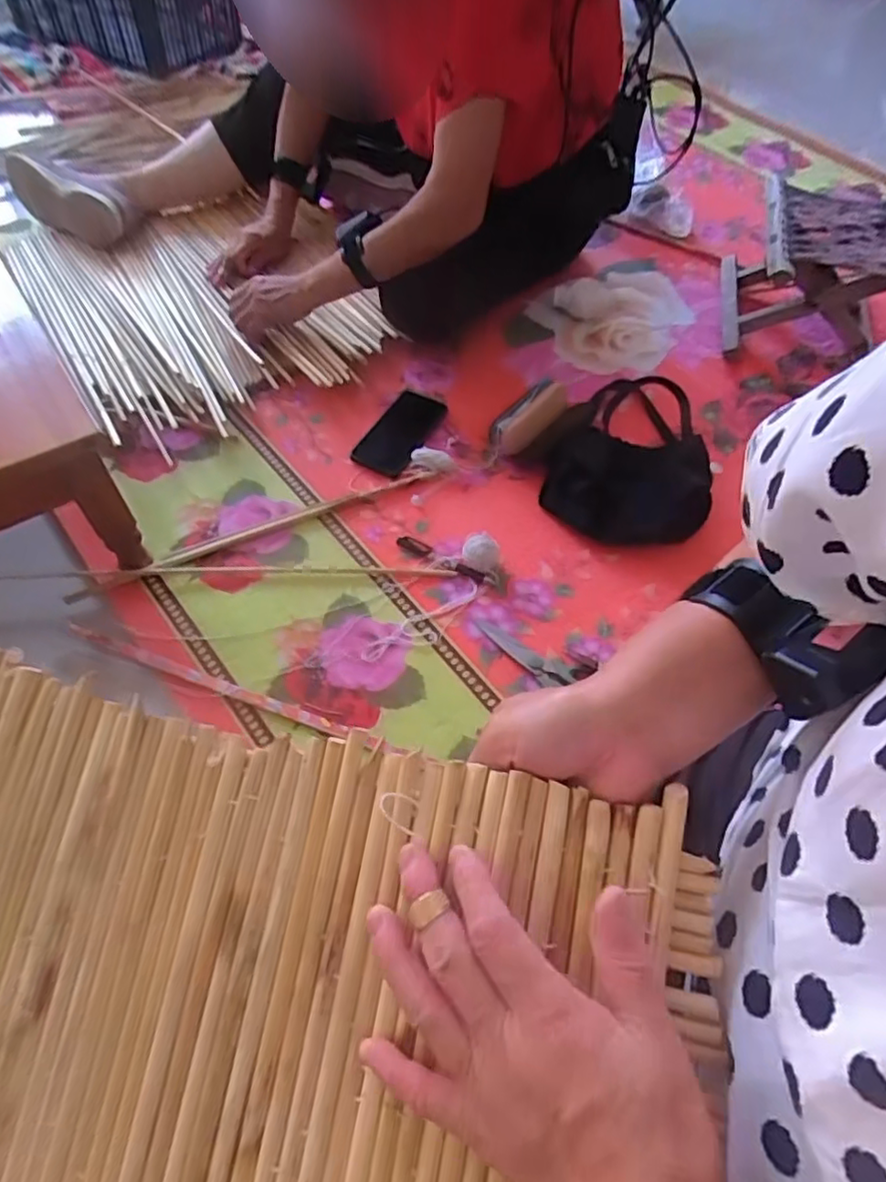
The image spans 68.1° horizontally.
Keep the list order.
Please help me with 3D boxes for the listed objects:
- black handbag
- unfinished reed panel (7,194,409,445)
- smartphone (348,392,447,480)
[{"bbox_3d":[0.258,-0.215,0.915,0.208,0.091,0.314,10,58,2],"label":"black handbag"},{"bbox_3d":[-0.379,-0.481,1.044,0.511,0.035,0.555,-29,63,-20],"label":"unfinished reed panel"},{"bbox_3d":[-0.063,-0.229,0.940,0.078,0.016,0.160,27,60,13],"label":"smartphone"}]

